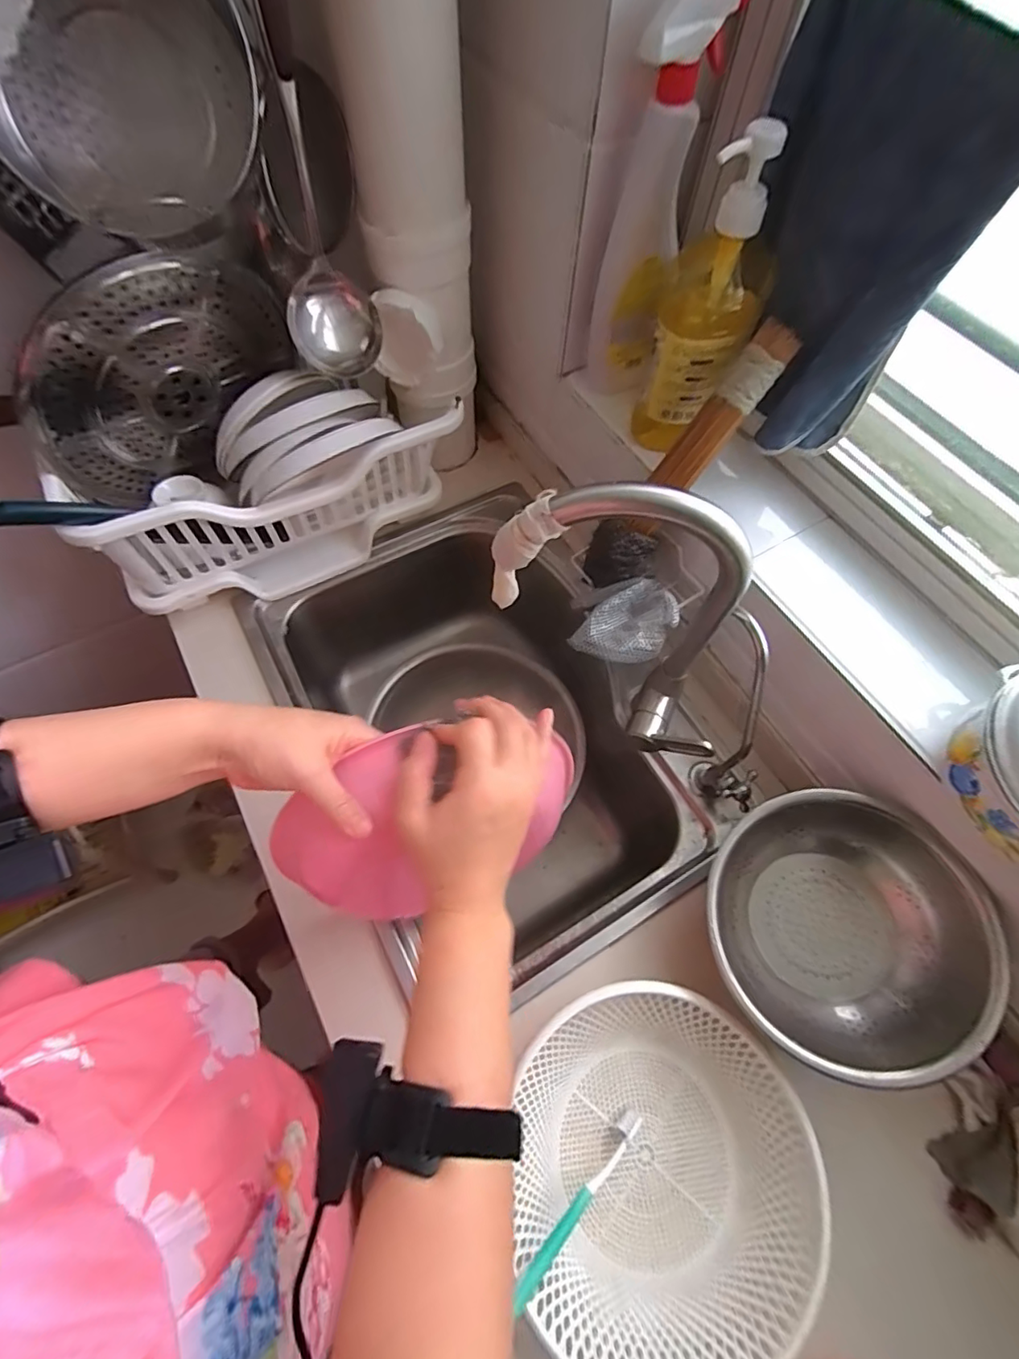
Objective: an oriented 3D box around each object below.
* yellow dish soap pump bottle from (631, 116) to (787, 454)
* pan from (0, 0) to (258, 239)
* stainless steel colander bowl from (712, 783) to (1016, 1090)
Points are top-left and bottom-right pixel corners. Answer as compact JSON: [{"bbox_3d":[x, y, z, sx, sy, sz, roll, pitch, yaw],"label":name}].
[{"bbox_3d":[0.184,-0.334,0.511,0.080,0.265,0.058,18,65,7],"label":"yellow dish soap pump bottle"},{"bbox_3d":[-0.294,-0.451,0.394,0.182,0.147,0.199,-22,67,-12],"label":"pan"},{"bbox_3d":[0.297,0.225,0.497,0.224,0.092,0.224,-4,69,11],"label":"stainless steel colander bowl"}]

